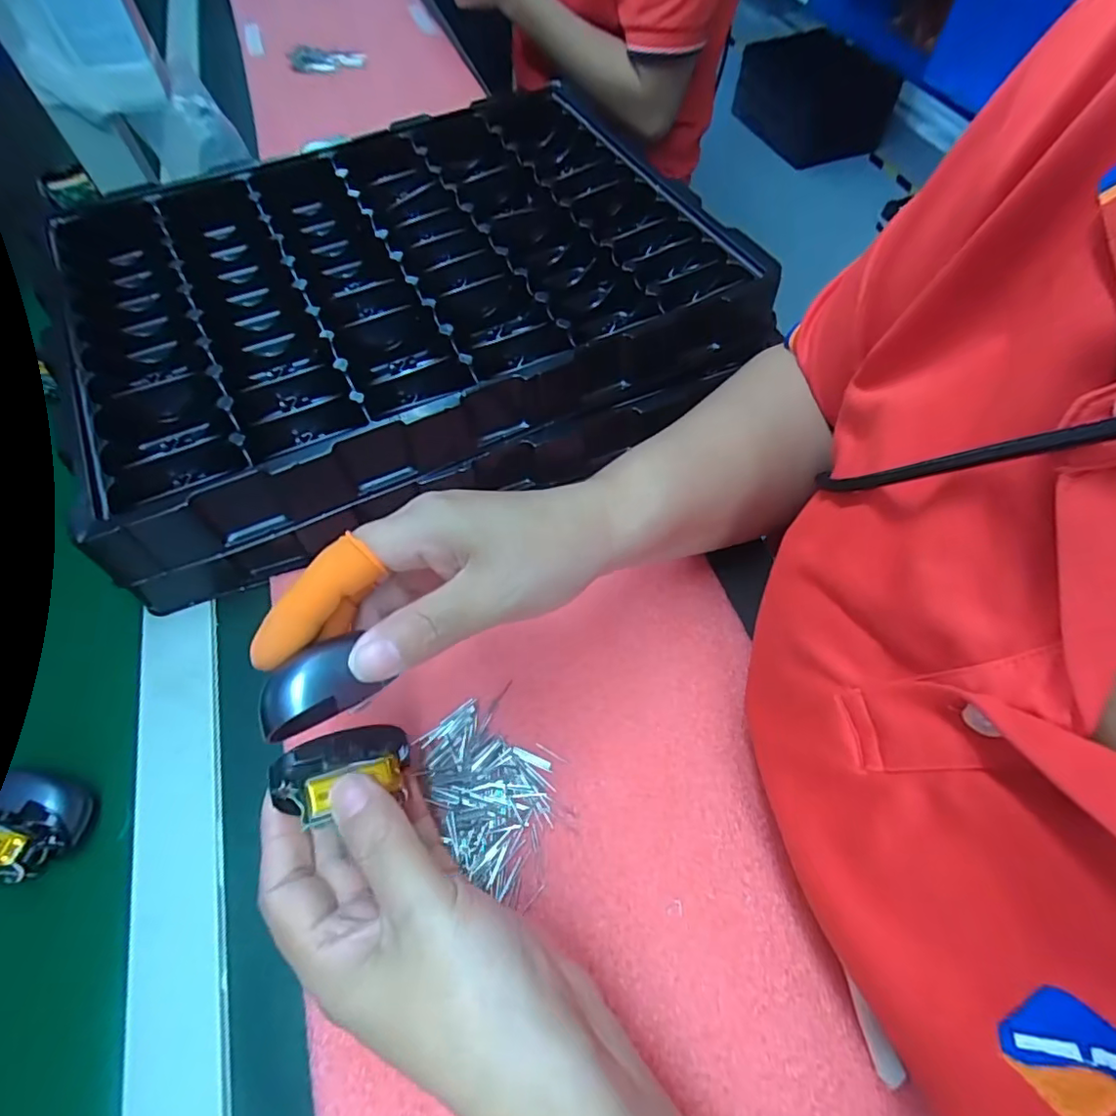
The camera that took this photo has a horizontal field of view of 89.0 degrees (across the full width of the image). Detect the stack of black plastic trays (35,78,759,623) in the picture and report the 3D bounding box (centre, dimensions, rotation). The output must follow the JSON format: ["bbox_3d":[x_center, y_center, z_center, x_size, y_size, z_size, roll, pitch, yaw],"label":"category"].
[{"bbox_3d":[-0.110,-0.204,0.431,0.450,0.066,0.361,-23,62,-13],"label":"stack of black plastic trays"}]

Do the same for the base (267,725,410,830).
[{"bbox_3d":[-0.086,0.086,0.228,0.052,0.017,0.028,-10,60,-36],"label":"base"}]

